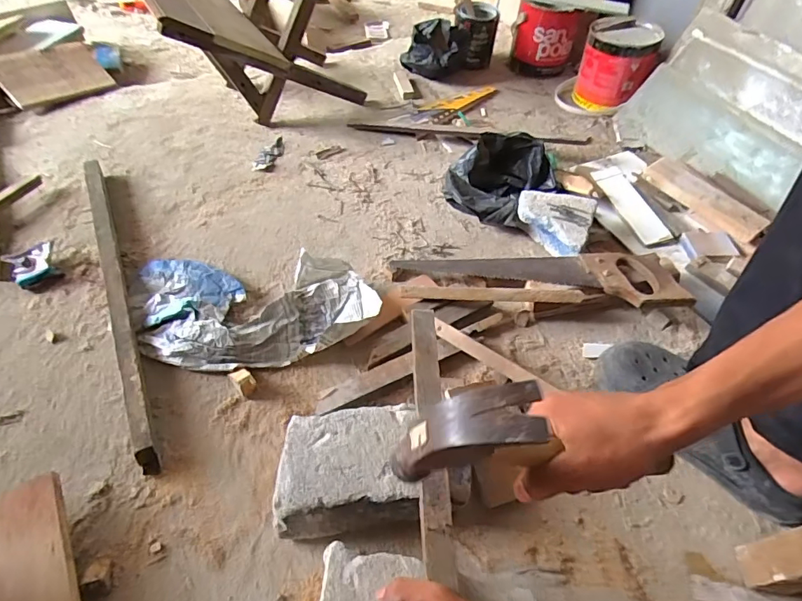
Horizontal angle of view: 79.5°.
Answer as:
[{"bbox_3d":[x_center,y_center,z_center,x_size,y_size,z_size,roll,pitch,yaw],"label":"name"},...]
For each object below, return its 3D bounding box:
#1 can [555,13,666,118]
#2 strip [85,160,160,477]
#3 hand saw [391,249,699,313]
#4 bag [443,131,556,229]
[{"bbox_3d":[0.477,-0.532,1.102,0.177,0.151,0.188,2,52,-2],"label":"can"},{"bbox_3d":[-0.412,-0.020,0.699,0.026,0.043,0.577,-20,55,-18],"label":"strip"},{"bbox_3d":[0.199,-0.037,0.726,0.416,0.021,0.087,2,51,8],"label":"hand saw"},{"bbox_3d":[0.179,-0.221,0.869,0.164,0.102,0.178,32,57,20],"label":"bag"}]

